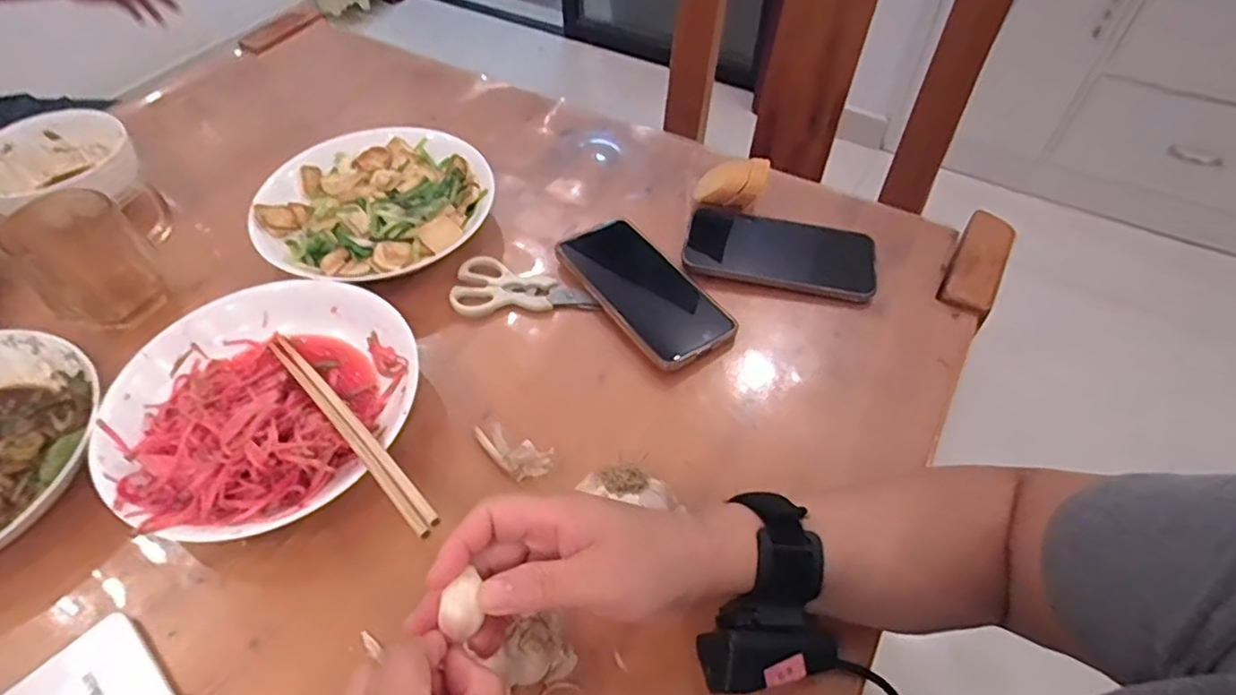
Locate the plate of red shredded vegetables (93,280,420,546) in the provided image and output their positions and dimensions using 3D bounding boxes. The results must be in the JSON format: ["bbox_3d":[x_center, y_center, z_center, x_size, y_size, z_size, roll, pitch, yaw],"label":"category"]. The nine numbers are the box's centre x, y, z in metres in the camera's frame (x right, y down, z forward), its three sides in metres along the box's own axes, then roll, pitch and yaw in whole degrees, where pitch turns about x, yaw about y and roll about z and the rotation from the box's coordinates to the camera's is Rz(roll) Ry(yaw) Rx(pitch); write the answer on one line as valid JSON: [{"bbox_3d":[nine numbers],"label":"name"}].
[{"bbox_3d":[-0.243,0.039,0.453,0.200,0.048,0.190,0,51,0],"label":"plate of red shredded vegetables"}]

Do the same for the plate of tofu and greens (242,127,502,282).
[{"bbox_3d":[-0.224,-0.134,0.585,0.198,0.033,0.184,0,51,0],"label":"plate of tofu and greens"}]

